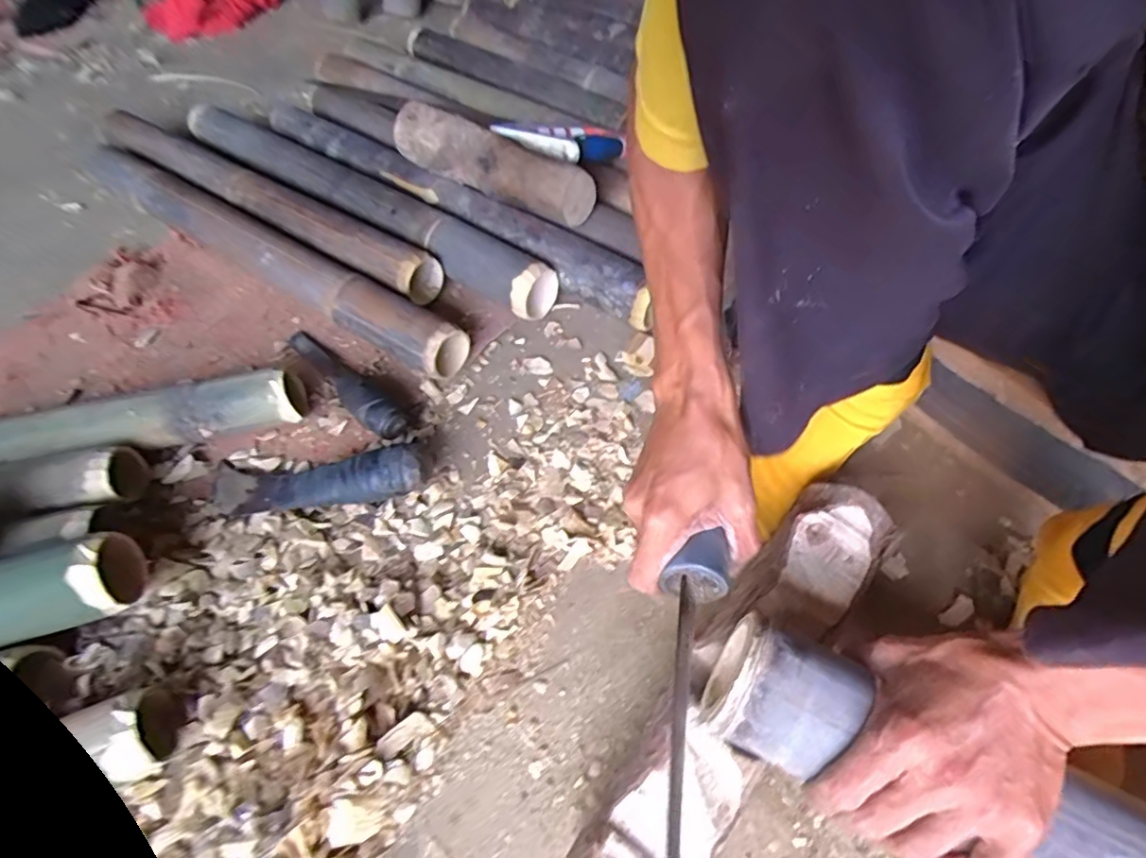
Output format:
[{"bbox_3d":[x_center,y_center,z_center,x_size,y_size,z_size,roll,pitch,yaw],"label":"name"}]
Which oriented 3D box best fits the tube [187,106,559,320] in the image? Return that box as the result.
[{"bbox_3d":[-0.313,-0.319,0.739,0.737,0.066,0.066,34,63,22],"label":"tube"}]

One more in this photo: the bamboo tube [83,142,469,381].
[{"bbox_3d":[-0.436,-0.253,0.702,0.792,0.065,0.061,30,62,21],"label":"bamboo tube"}]

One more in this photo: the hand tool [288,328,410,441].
[{"bbox_3d":[-0.235,-0.056,0.564,0.035,0.038,0.200,-39,63,-22],"label":"hand tool"}]

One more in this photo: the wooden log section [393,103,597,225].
[{"bbox_3d":[-0.097,-0.298,0.638,0.254,0.078,0.056,27,61,19],"label":"wooden log section"}]

